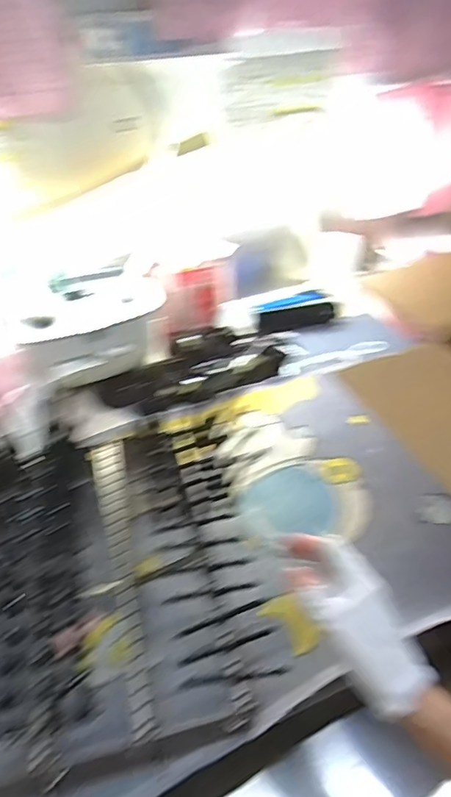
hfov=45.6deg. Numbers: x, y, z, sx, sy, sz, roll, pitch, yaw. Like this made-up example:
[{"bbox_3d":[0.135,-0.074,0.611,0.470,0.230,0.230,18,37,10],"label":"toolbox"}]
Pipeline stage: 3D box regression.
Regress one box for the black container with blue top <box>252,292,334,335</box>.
[{"bbox_3d":[0.113,-0.142,0.909,0.138,0.030,0.044,-12,43,-15],"label":"black container with blue top"}]

